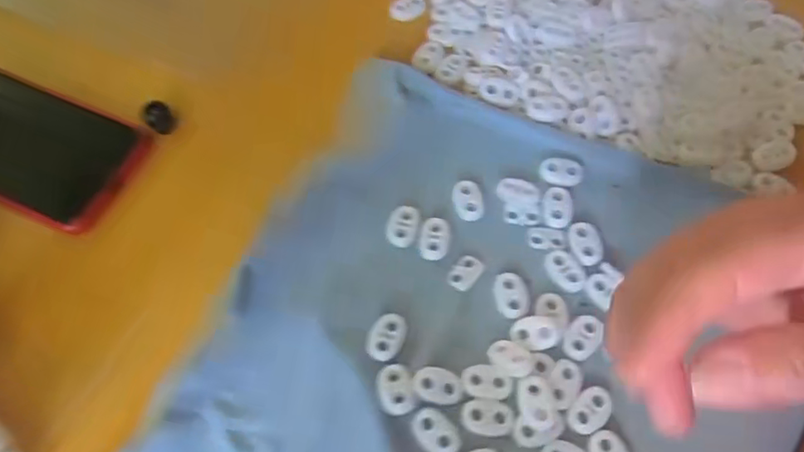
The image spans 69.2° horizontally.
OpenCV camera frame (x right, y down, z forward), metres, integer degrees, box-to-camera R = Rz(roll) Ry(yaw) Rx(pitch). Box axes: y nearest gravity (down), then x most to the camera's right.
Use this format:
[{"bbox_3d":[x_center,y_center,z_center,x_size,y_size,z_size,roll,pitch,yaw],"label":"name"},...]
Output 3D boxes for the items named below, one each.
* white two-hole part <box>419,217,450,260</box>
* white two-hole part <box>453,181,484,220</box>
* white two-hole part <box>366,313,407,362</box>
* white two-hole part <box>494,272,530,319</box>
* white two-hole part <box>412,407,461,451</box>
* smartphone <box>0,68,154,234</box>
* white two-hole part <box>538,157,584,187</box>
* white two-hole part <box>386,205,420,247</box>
[{"bbox_3d":[0.017,0.006,0.291,0.015,0.004,0.022,7,66,4],"label":"white two-hole part"},{"bbox_3d":[0.034,-0.014,0.300,0.015,0.004,0.023,-9,65,-3],"label":"white two-hole part"},{"bbox_3d":[-0.007,0.051,0.270,0.016,0.004,0.023,27,69,13],"label":"white two-hole part"},{"bbox_3d":[0.052,0.032,0.277,0.016,0.004,0.022,-3,65,0],"label":"white two-hole part"},{"bbox_3d":[0.014,0.089,0.251,0.022,0.004,0.015,38,71,17],"label":"white two-hole part"},{"bbox_3d":[-0.218,-0.051,0.323,0.152,0.008,0.069,24,68,12],"label":"smartphone"},{"bbox_3d":[0.084,-0.029,0.306,0.022,0.004,0.014,7,66,4],"label":"white two-hole part"},{"bbox_3d":[0.001,-0.001,0.293,0.015,0.004,0.022,12,66,7],"label":"white two-hole part"}]

